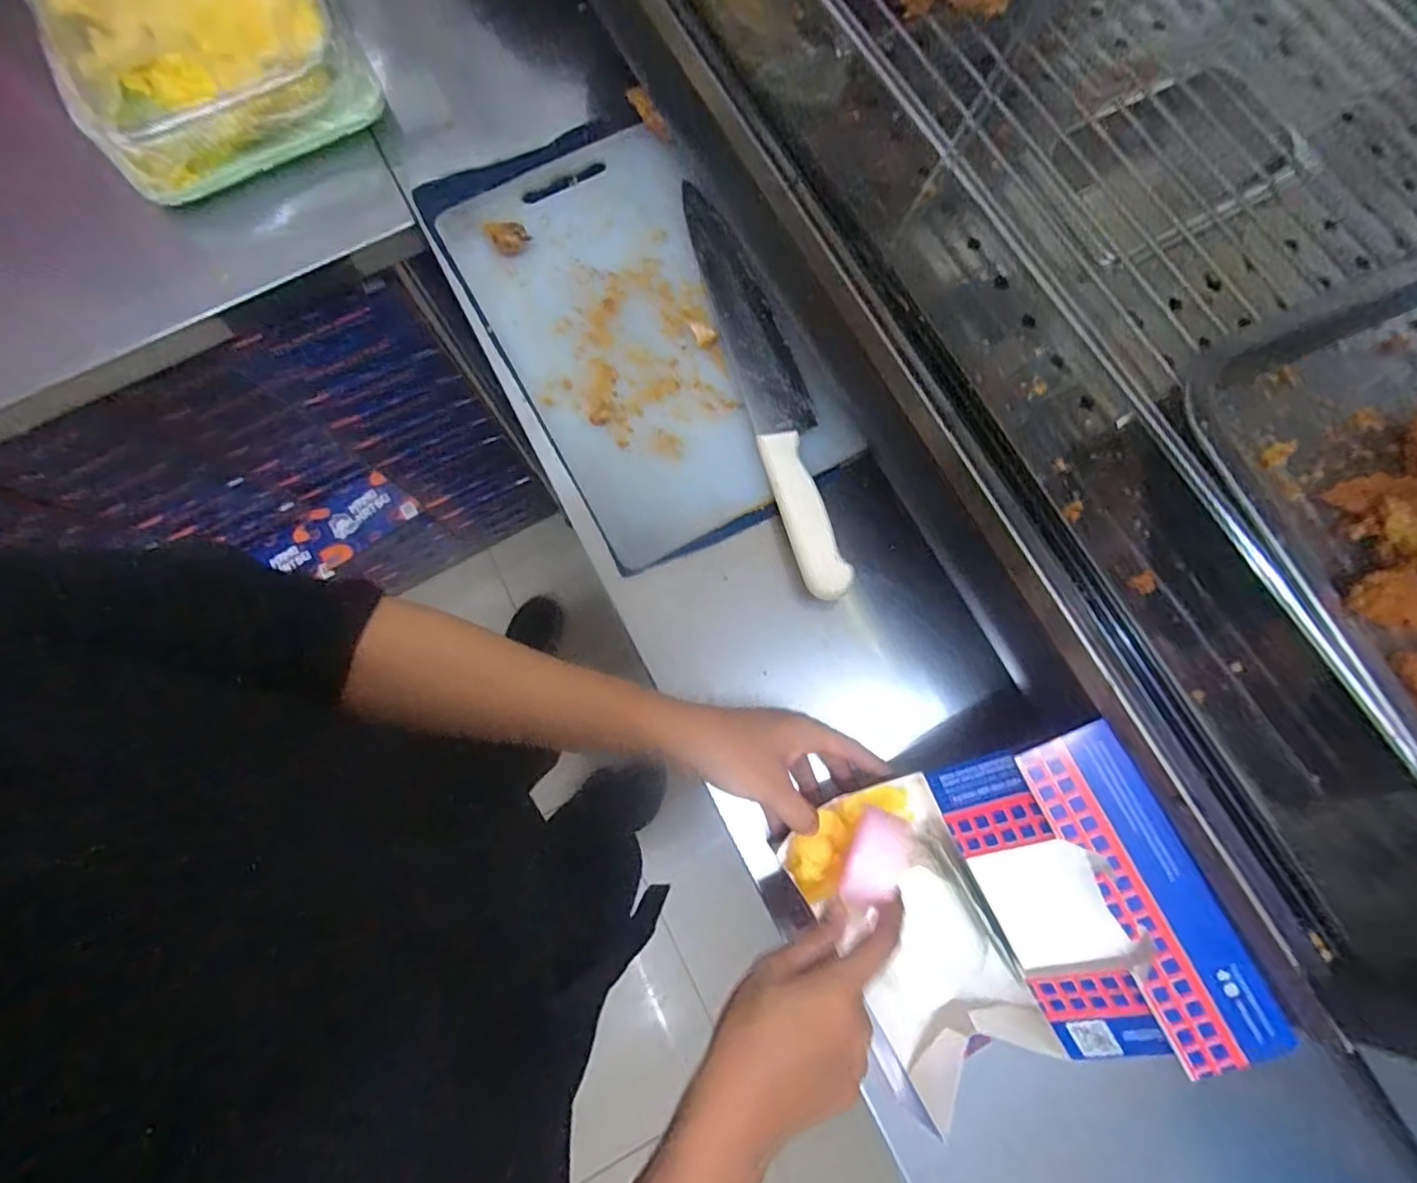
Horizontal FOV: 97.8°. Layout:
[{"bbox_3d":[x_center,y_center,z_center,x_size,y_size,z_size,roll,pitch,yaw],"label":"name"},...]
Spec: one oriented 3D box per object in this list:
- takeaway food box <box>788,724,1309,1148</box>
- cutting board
[{"bbox_3d":[0.165,0.191,0.357,0.180,0.121,0.173,-27,79,-6],"label":"takeaway food box"},{"bbox_3d":[-0.055,-0.213,0.495,0.212,0.017,0.375,-29,85,-5],"label":"cutting board"}]

